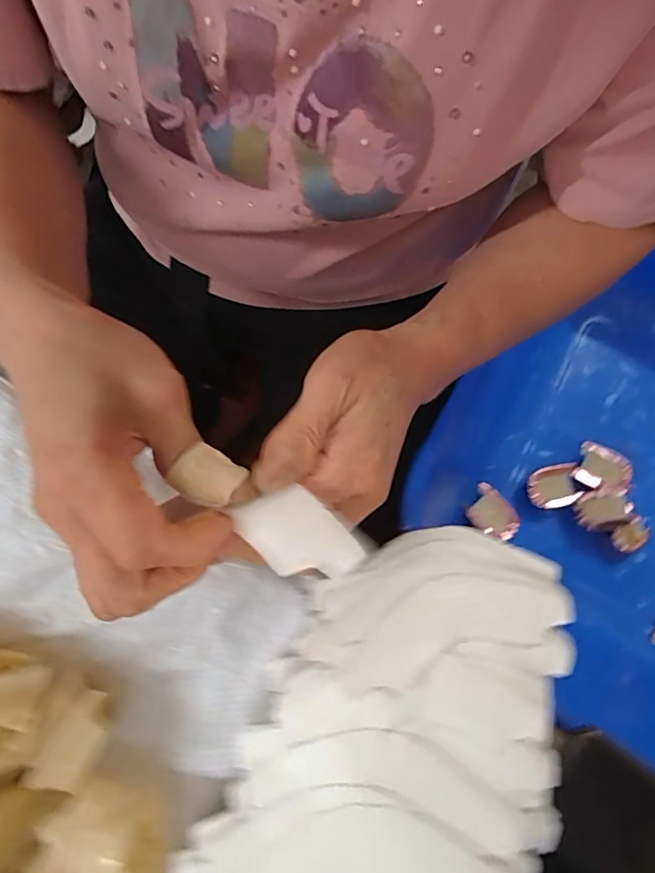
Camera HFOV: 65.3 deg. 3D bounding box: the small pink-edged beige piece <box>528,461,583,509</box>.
[{"bbox_3d":[0.234,0.052,0.532,0.056,0.023,0.044,-8,79,-3],"label":"small pink-edged beige piece"}]

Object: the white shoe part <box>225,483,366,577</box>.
[{"bbox_3d":[-0.011,0.034,0.180,0.027,0.004,0.049,-39,46,-20],"label":"white shoe part"}]

